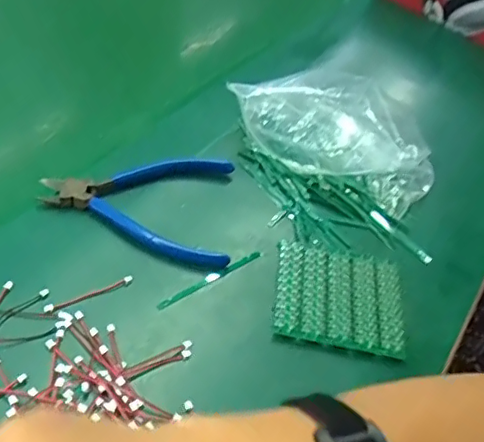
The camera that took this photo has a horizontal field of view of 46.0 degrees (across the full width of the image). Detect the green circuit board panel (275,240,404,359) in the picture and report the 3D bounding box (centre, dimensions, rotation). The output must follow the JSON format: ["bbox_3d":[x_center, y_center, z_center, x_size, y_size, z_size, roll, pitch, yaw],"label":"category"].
[{"bbox_3d":[0.068,0.049,0.396,0.086,0.012,0.084,6,41,2],"label":"green circuit board panel"}]

